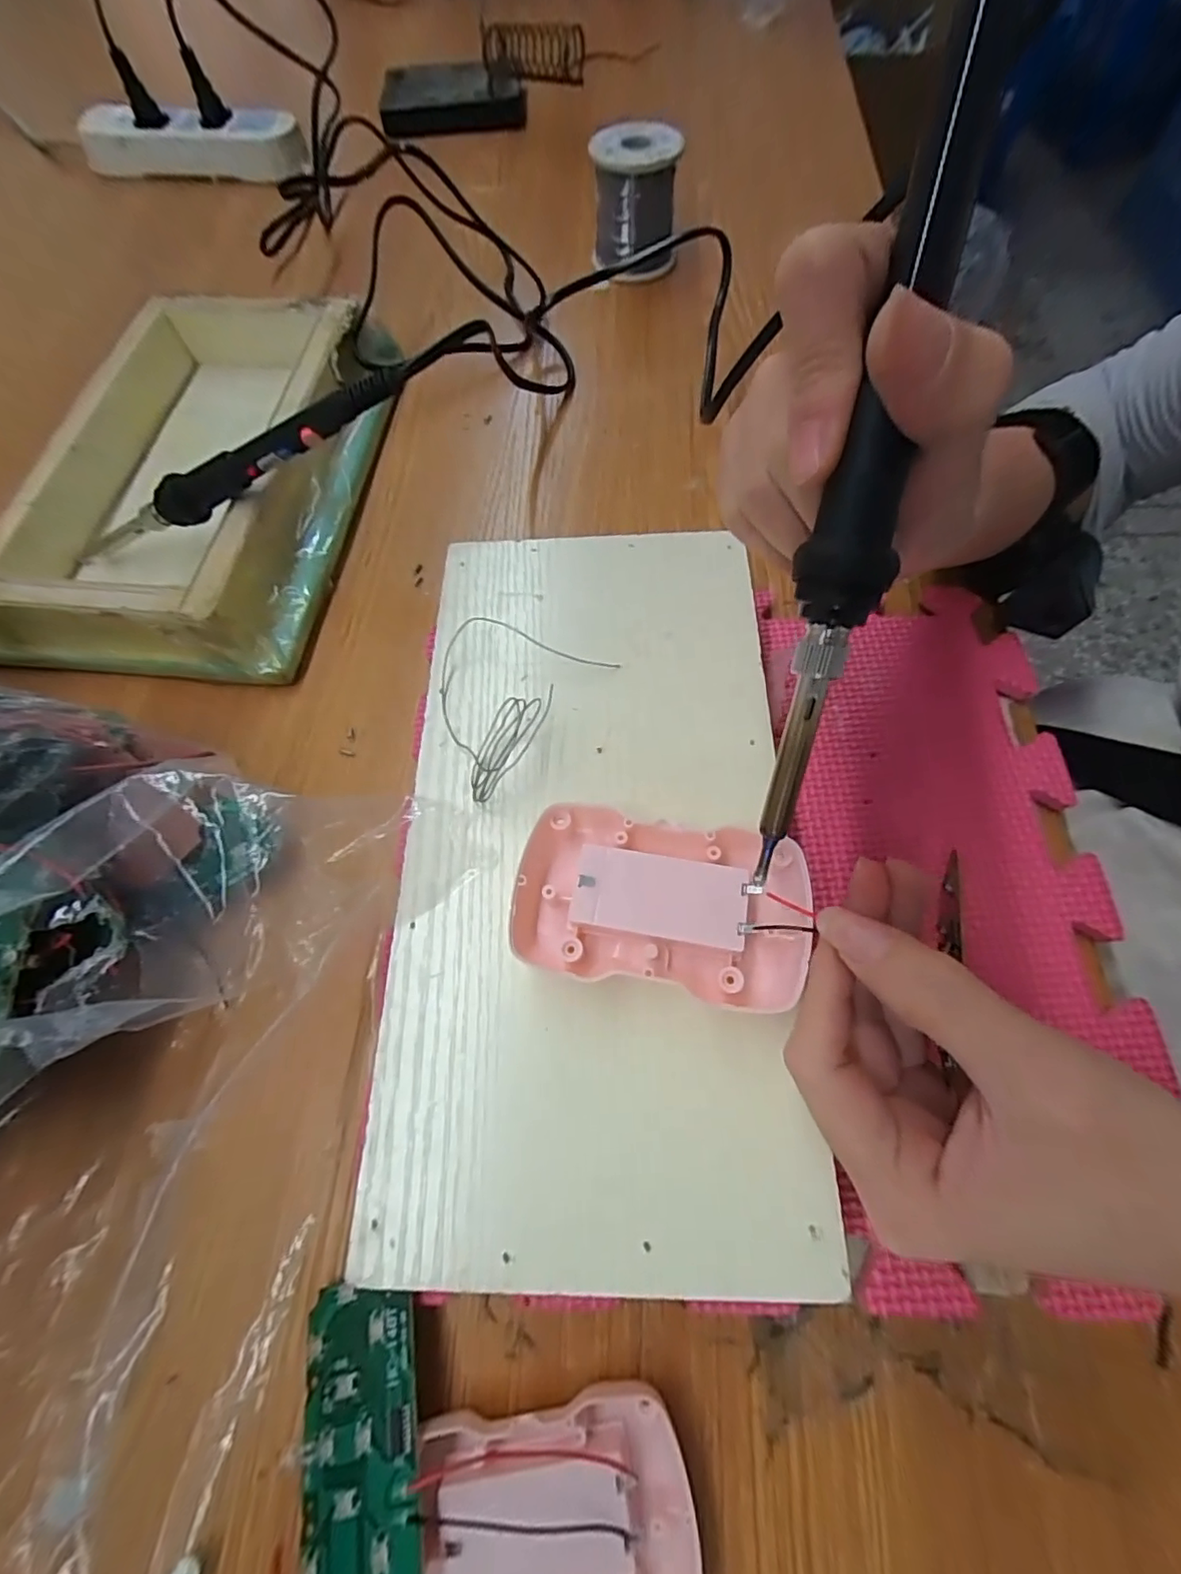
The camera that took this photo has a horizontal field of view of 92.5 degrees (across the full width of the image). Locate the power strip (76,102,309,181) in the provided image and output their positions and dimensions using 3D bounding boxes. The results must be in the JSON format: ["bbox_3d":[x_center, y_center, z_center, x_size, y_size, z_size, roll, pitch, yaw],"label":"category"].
[{"bbox_3d":[-0.346,-0.566,0.495,0.195,0.035,0.049,4,67,3],"label":"power strip"}]

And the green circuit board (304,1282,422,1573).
[{"bbox_3d":[-0.068,0.194,0.167,0.036,0.004,0.072,-21,54,6],"label":"green circuit board"}]

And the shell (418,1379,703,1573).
[{"bbox_3d":[-0.013,0.212,0.161,0.084,0.022,0.053,-9,67,-2],"label":"shell"}]

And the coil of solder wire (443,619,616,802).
[{"bbox_3d":[-0.038,-0.041,0.219,0.060,0.012,0.074,38,73,16],"label":"coil of solder wire"}]

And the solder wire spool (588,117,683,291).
[{"bbox_3d":[0.031,-0.413,0.398,0.056,0.060,0.056,-9,67,-2],"label":"solder wire spool"}]

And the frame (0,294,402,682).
[{"bbox_3d":[-0.215,-0.184,0.325,0.174,0.041,0.262,7,67,5],"label":"frame"}]

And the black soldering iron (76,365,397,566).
[{"bbox_3d":[-0.178,-0.154,0.277,0.204,0.016,0.016,-15,66,18],"label":"black soldering iron"}]

